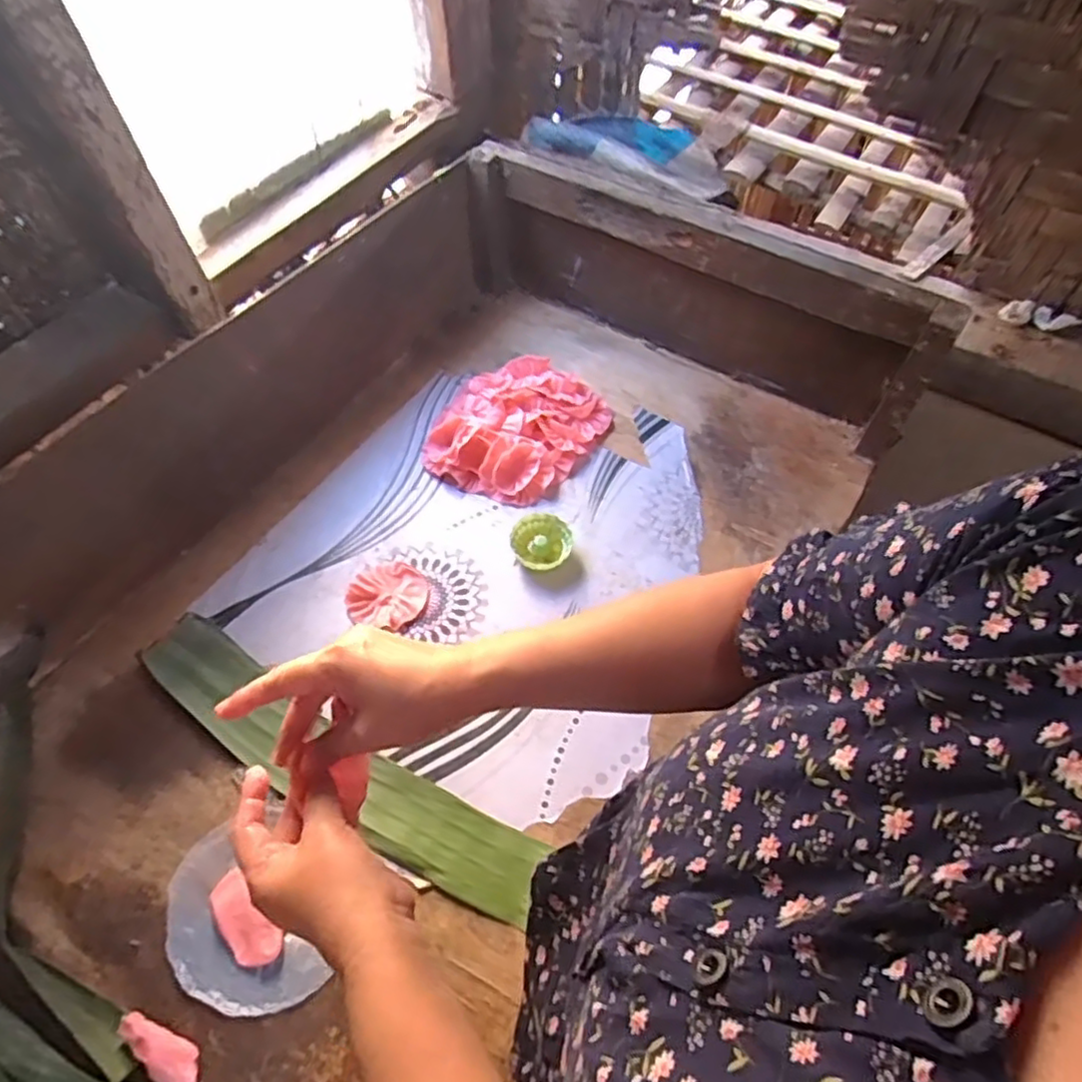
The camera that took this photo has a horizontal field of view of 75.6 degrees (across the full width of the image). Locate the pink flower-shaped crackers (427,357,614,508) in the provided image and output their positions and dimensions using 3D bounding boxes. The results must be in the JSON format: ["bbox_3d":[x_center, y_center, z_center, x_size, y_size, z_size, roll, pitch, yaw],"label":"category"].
[{"bbox_3d":[-0.028,-0.131,0.783,0.161,0.034,0.197,33,62,18],"label":"pink flower-shaped crackers"}]

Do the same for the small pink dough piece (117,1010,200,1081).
[{"bbox_3d":[-0.263,0.352,0.478,0.066,0.020,0.026,22,60,12],"label":"small pink dough piece"}]

